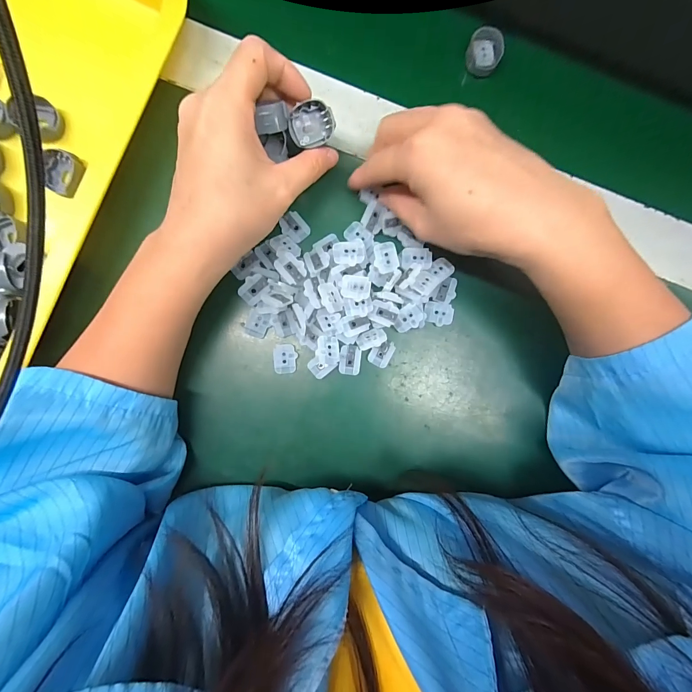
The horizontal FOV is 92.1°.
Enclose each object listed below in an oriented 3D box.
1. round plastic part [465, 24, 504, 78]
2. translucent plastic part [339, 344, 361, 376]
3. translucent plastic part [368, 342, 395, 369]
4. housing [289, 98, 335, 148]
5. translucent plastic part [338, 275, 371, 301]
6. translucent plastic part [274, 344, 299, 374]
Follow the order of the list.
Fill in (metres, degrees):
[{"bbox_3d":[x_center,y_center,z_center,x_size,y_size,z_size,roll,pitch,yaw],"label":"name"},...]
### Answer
[{"bbox_3d":[0.109,-0.230,0.261,0.026,0.012,0.029,28,88,-1],"label":"round plastic part"},{"bbox_3d":[0.003,0.010,0.245,0.015,0.004,0.021,6,89,-2],"label":"translucent plastic part"},{"bbox_3d":[0.026,0.005,0.249,0.015,0.005,0.021,32,88,-1],"label":"translucent plastic part"},{"bbox_3d":[-0.022,-0.139,0.210,0.022,0.015,0.027,42,87,-3],"label":"housing"},{"bbox_3d":[0.006,-0.041,0.231,0.022,0.006,0.016,6,89,-2],"label":"translucent plastic part"},{"bbox_3d":[-0.044,0.010,0.246,0.016,0.006,0.021,-1,89,-2],"label":"translucent plastic part"}]

